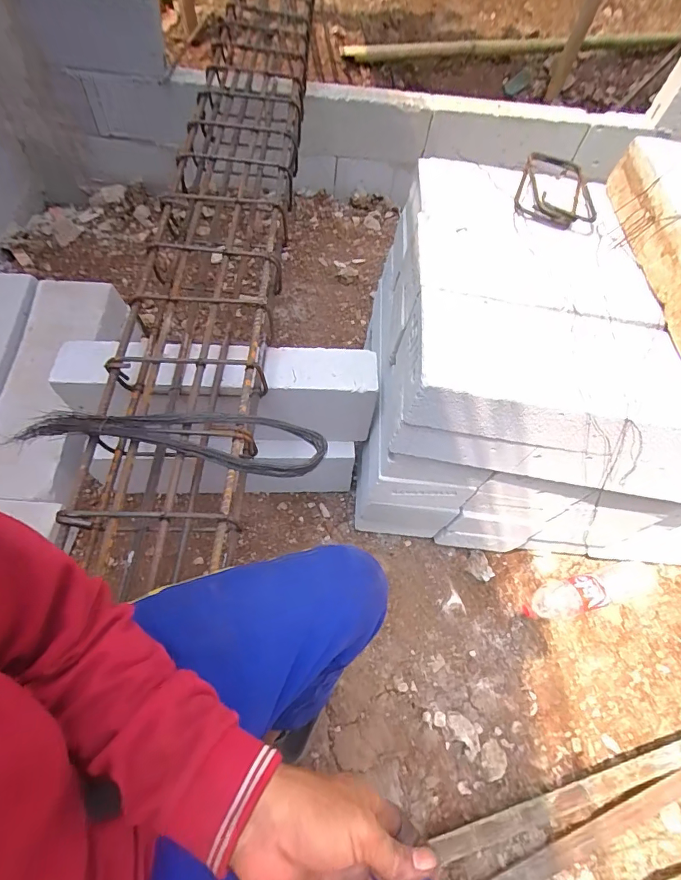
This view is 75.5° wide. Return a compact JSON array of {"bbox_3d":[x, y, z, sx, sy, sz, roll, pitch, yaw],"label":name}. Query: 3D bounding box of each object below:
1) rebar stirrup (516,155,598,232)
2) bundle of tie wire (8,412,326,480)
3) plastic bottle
[{"bbox_3d":[0.403,-0.471,0.819,0.140,0.035,0.234,18,60,3],"label":"rebar stirrup"},{"bbox_3d":[-0.240,-0.009,0.655,0.433,0.040,0.092,8,73,-6],"label":"bundle of tie wire"},{"bbox_3d":[0.612,0.373,1.079,0.323,0.084,0.088,-10,63,-11],"label":"plastic bottle"}]

